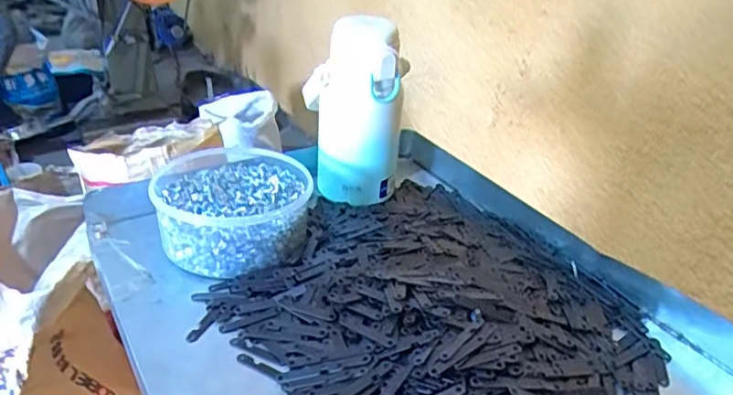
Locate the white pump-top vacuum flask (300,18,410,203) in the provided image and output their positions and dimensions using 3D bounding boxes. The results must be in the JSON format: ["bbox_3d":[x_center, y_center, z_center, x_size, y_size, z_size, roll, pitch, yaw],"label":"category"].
[{"bbox_3d":[-0.013,-0.095,0.645,0.100,0.190,0.088,1,29,-3],"label":"white pump-top vacuum flask"}]

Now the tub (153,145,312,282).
[{"bbox_3d":[-0.130,0.008,0.592,0.141,0.065,0.165,0,29,-5],"label":"tub"}]

